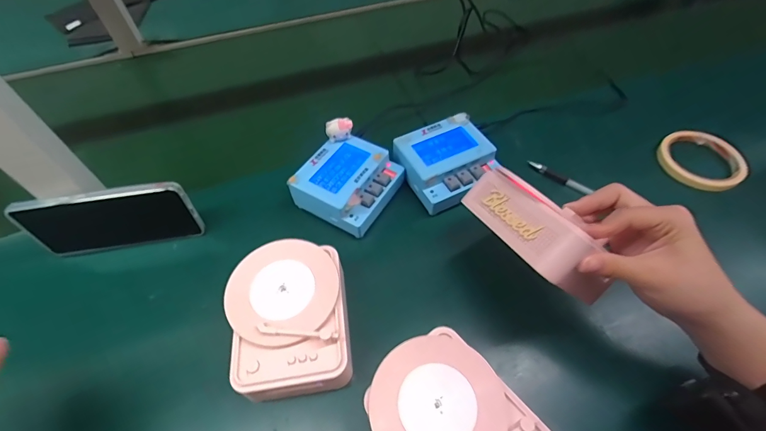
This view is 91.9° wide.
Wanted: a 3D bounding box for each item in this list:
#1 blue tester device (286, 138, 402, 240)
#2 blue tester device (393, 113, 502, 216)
[{"bbox_3d":[-0.040,-0.041,0.437,0.096,0.038,0.101,26,59,21],"label":"blue tester device"},{"bbox_3d":[0.079,-0.064,0.448,0.101,0.043,0.099,-23,55,-14],"label":"blue tester device"}]

